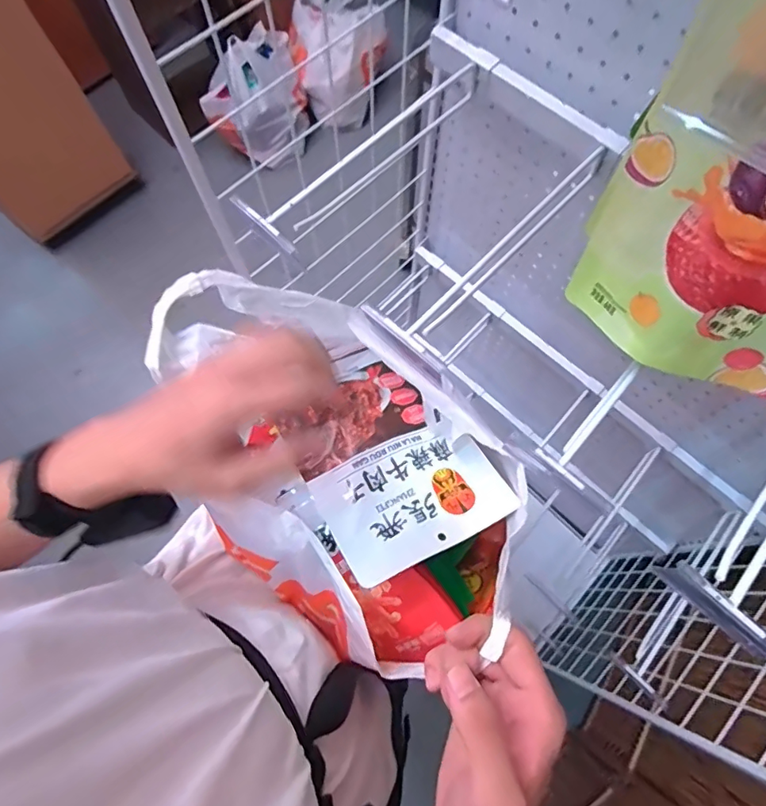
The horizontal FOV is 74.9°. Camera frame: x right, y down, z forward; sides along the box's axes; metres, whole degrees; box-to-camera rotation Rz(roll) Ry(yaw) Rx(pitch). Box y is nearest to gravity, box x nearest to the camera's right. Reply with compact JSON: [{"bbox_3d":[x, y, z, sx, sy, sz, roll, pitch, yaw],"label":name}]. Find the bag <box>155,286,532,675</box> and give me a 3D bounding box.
[{"bbox_3d":[-0.036,0.056,0.436,0.277,0.242,0.228,40,76,13],"label":"bag"}]

